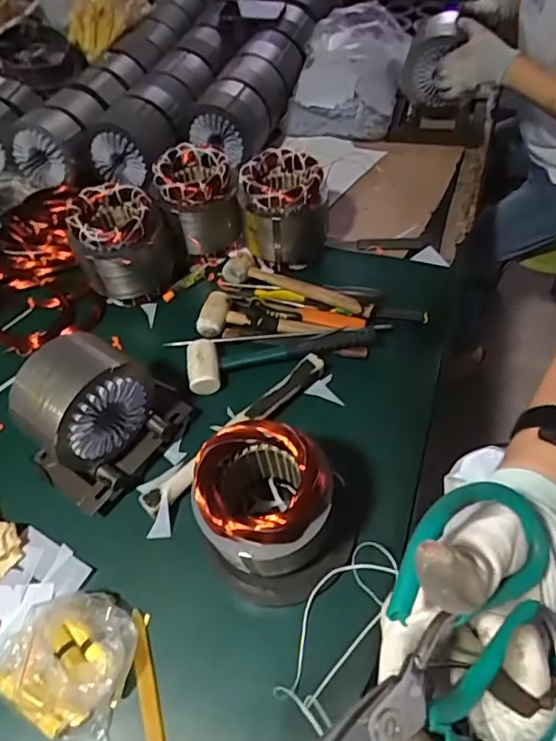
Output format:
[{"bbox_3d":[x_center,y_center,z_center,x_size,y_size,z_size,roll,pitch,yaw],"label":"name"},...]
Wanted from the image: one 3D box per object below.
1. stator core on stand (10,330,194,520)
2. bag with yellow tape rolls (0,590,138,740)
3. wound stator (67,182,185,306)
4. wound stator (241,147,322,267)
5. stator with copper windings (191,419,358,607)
[{"bbox_3d":[-0.232,0.051,0.716,0.129,0.180,0.214,33,62,23],"label":"stator core on stand"},{"bbox_3d":[-0.238,0.319,0.603,0.147,0.070,0.142,18,57,15],"label":"bag with yellow tape rolls"},{"bbox_3d":[-0.254,-0.211,0.917,0.171,0.165,0.135,-16,55,-9],"label":"wound stator"},{"bbox_3d":[0.006,-0.283,0.941,0.142,0.143,0.138,-6,54,-1],"label":"wound stator"},{"bbox_3d":[-0.004,0.161,0.620,0.151,0.181,0.158,-1,54,2],"label":"stator with copper windings"}]

